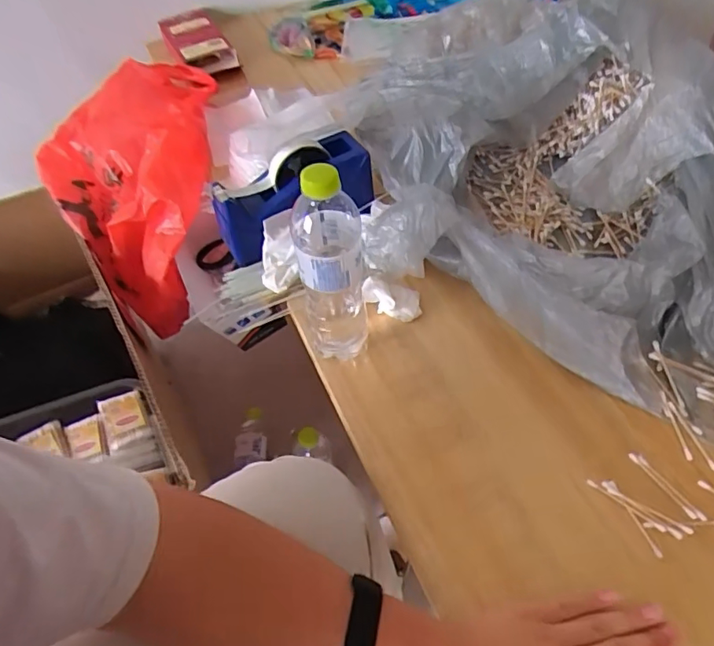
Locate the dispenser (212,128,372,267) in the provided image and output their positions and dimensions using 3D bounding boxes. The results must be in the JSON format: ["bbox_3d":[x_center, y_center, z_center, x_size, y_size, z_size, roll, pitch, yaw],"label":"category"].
[{"bbox_3d":[-0.084,-0.165,0.702,0.223,0.116,0.077,-28,54,0],"label":"dispenser"}]

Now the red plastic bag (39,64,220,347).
[{"bbox_3d":[-0.369,-0.235,0.909,0.260,0.265,0.433,-5,52,1],"label":"red plastic bag"}]

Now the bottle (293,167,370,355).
[{"bbox_3d":[-0.025,-0.049,0.544,0.063,0.243,0.071,-6,52,0],"label":"bottle"}]

